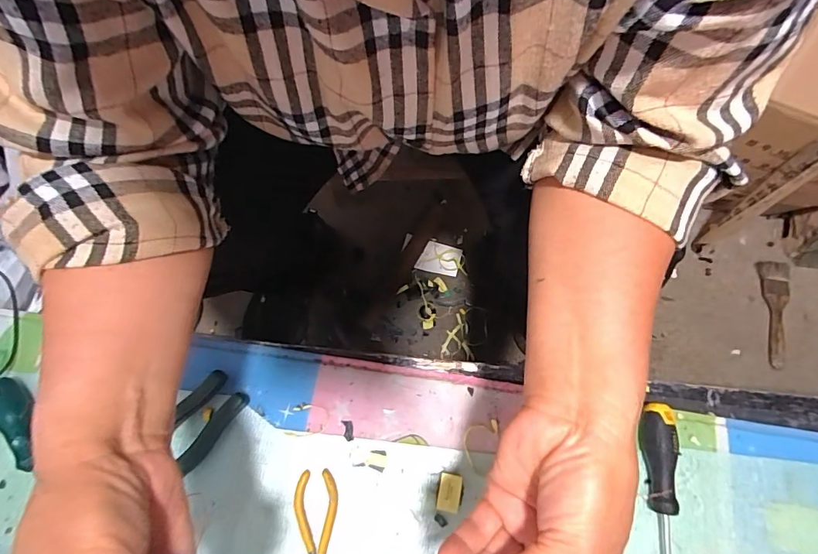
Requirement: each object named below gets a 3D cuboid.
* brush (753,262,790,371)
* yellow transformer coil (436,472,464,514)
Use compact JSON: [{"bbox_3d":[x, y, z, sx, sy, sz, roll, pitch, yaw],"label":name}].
[{"bbox_3d":[0.655,0.064,0.784,0.048,0.020,0.191,5,73,2],"label":"brush"},{"bbox_3d":[0.037,0.198,0.409,0.024,0.011,0.031,11,72,1],"label":"yellow transformer coil"}]

